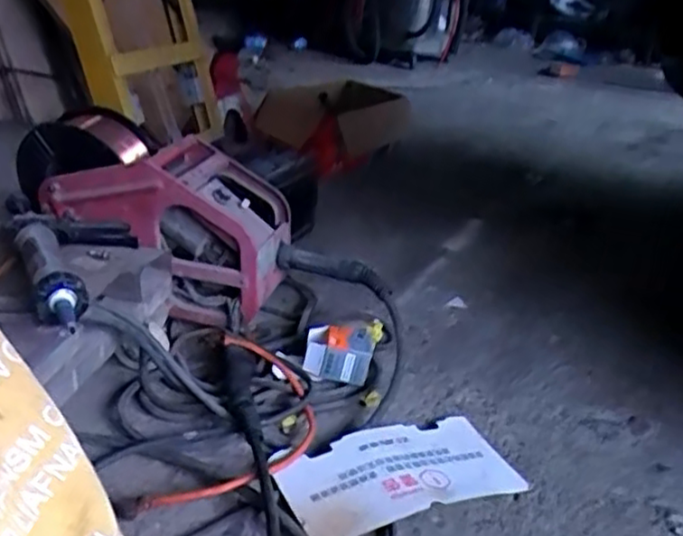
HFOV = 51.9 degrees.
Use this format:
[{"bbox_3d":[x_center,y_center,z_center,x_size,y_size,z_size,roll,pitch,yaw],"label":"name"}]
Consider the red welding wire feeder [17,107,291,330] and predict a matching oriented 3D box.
[{"bbox_3d":[-0.343,-0.117,1.350,0.517,0.255,0.233,31,29,3],"label":"red welding wire feeder"}]

